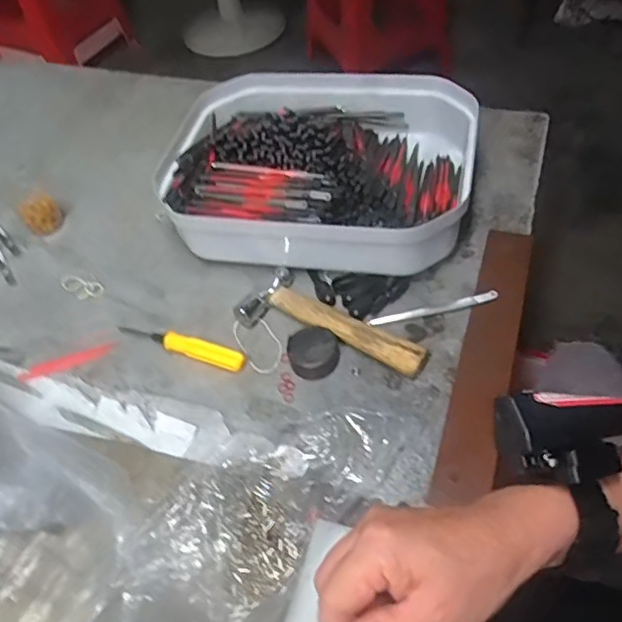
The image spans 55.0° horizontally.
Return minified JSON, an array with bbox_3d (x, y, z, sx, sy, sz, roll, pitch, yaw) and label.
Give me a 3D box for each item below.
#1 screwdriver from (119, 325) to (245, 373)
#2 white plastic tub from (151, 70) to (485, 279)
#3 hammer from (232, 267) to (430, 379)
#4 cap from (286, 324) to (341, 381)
[{"bbox_3d":[-0.108,0.026,0.489,0.118,0.014,0.016,18,56,17],"label":"screwdriver"},{"bbox_3d":[0.005,-0.131,0.556,0.275,0.078,0.217,8,53,13],"label":"white plastic tub"},{"bbox_3d":[0.013,0.014,0.470,0.156,0.016,0.059,31,61,25],"label":"hammer"},{"bbox_3d":[0.003,0.029,0.459,0.035,0.027,0.041,32,61,25],"label":"cap"}]

